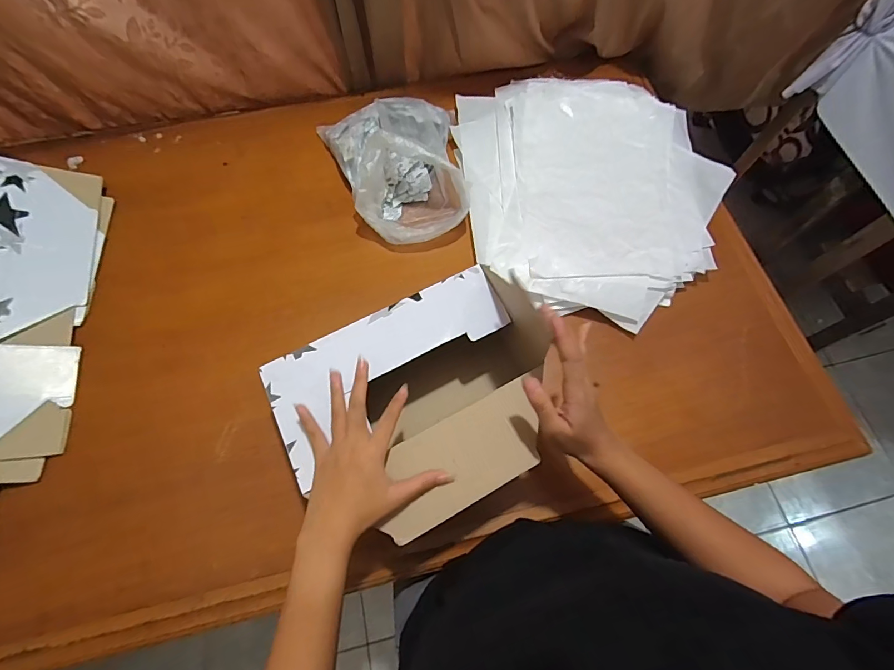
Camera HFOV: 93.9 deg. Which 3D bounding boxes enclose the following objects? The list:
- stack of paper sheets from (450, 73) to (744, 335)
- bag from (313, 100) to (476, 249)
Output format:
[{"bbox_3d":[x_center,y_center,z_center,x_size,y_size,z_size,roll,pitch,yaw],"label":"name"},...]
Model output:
[{"bbox_3d":[0.229,-0.234,0.660,0.389,0.041,0.466,-6,69,-3],"label":"stack of paper sheets"},{"bbox_3d":[-0.084,-0.265,0.638,0.201,0.101,0.250,-11,69,-5],"label":"bag"}]

